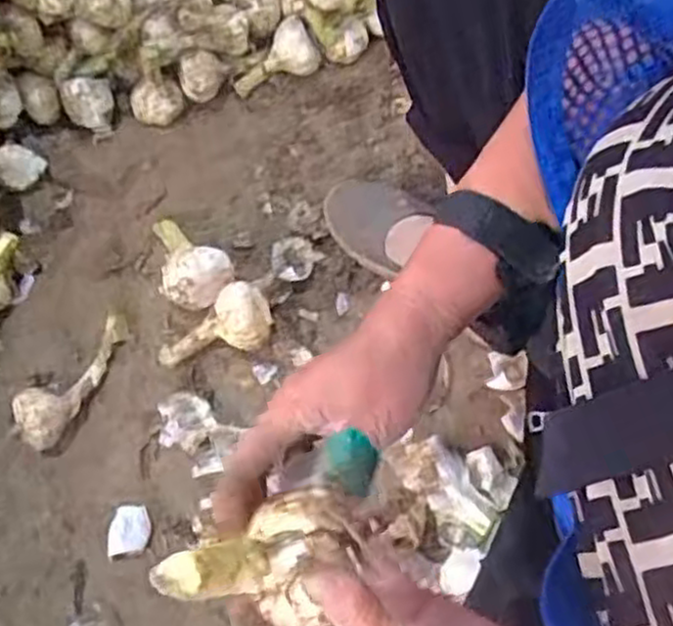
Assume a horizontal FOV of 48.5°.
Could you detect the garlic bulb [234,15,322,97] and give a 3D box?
[{"bbox_3d":[-0.071,-0.286,0.828,0.097,0.049,0.055,-18,72,-4],"label":"garlic bulb"}]

